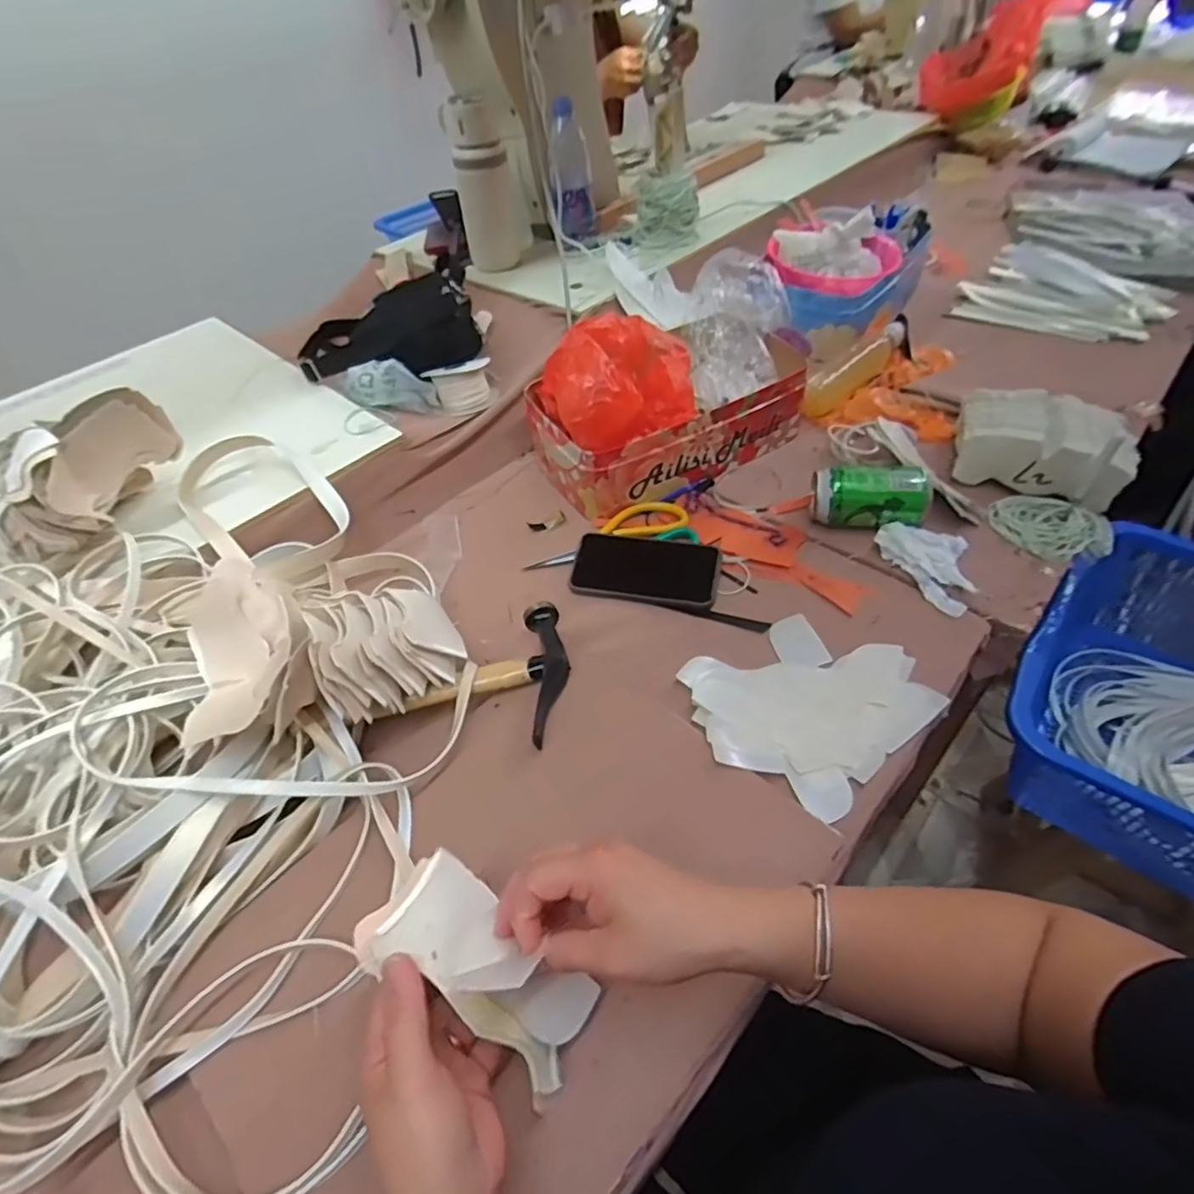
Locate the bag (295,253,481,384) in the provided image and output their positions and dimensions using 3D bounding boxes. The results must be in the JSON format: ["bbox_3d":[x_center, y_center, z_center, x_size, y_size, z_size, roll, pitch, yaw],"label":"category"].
[{"bbox_3d":[-0.294,-0.382,0.885,0.238,0.081,0.238,-18,49,-11],"label":"bag"}]

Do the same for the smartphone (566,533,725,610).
[{"bbox_3d":[0.052,-0.030,0.692,0.154,0.010,0.078,6,70,14],"label":"smartphone"}]

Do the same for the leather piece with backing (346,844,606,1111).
[{"bbox_3d":[-0.060,0.211,0.362,0.142,0.020,0.065,46,45,-9],"label":"leather piece with backing"}]

